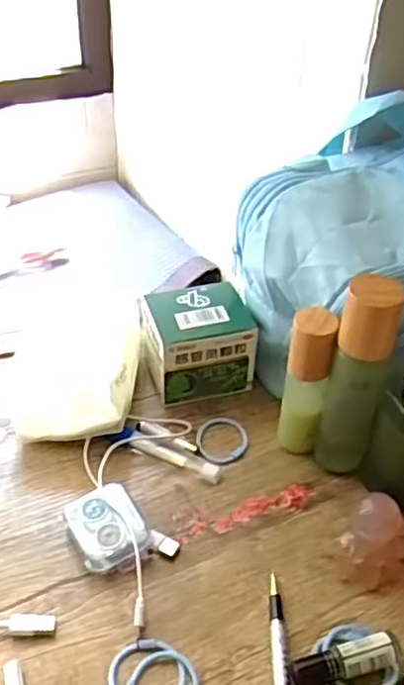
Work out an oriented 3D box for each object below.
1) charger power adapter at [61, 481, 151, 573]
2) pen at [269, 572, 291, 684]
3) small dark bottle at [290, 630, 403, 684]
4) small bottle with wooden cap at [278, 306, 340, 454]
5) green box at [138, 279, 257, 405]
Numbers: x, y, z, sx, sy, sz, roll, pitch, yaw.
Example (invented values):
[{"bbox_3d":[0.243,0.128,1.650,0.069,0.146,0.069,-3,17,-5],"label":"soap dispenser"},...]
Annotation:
[{"bbox_3d":[-0.071,0.138,0.493,0.050,0.025,0.059,-18,44,-22],"label":"charger power adapter"},{"bbox_3d":[0.050,0.203,0.433,0.011,0.012,0.111,1,40,-1],"label":"pen"},{"bbox_3d":[0.093,0.204,0.422,0.073,0.024,0.019,-8,41,-11],"label":"small dark bottle"},{"bbox_3d":[0.083,0.037,0.535,0.033,0.140,0.033,4,40,2],"label":"small bottle with wooden cap"},{"bbox_3d":[-0.005,0.000,0.616,0.096,0.080,0.079,-8,41,-12],"label":"green box"}]

